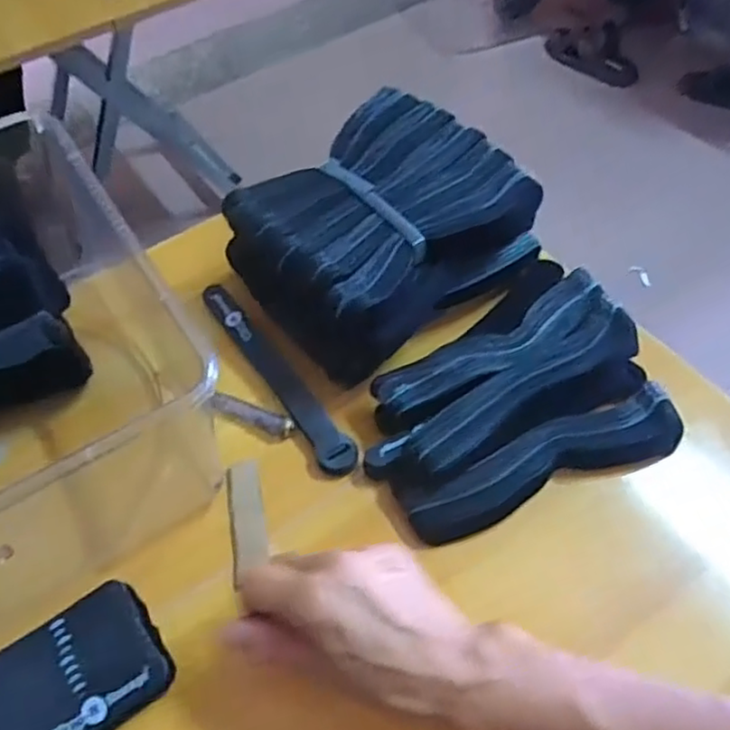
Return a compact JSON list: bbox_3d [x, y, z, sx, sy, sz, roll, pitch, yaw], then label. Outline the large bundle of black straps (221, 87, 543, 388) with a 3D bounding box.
[{"bbox_3d":[0.013,-0.108,0.516,0.210,0.068,0.179,-33,60,-20],"label":"large bundle of black straps"}]

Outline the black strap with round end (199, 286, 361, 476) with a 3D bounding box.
[{"bbox_3d":[-0.070,0.005,0.503,0.025,0.011,0.200,-32,60,-19],"label":"black strap with round end"}]

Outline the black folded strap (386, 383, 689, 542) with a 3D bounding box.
[{"bbox_3d":[0.117,0.064,0.434,0.190,0.032,0.039,-19,56,-11],"label":"black folded strap"}]

